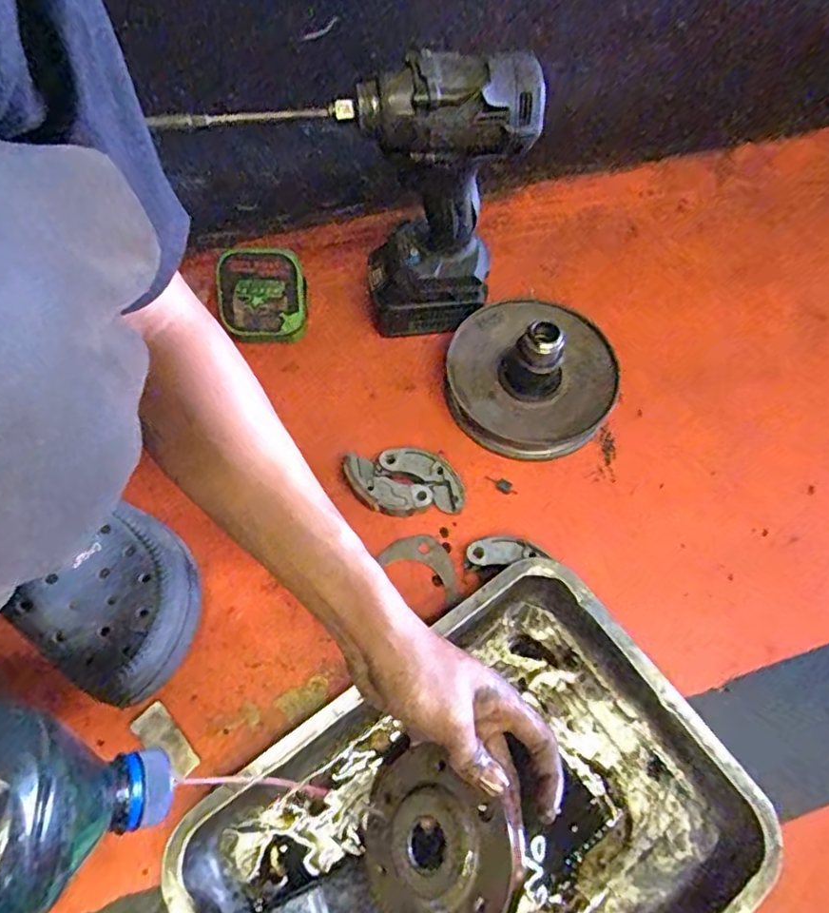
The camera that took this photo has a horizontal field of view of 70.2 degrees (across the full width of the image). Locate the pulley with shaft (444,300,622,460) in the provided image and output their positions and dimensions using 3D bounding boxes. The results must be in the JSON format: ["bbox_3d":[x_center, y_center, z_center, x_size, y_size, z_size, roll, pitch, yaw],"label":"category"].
[{"bbox_3d":[0.111,-0.086,0.547,0.156,0.087,0.153,1,63,-2],"label":"pulley with shaft"}]

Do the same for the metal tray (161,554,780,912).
[{"bbox_3d":[0.039,0.259,0.396,0.342,0.048,0.252,-32,69,-17],"label":"metal tray"}]

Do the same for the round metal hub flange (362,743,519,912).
[{"bbox_3d":[0.008,0.243,0.370,0.121,0.026,0.095,10,71,43],"label":"round metal hub flange"}]

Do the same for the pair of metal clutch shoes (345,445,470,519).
[{"bbox_3d":[-0.010,0.023,0.526,0.102,0.016,0.060,-2,63,-4],"label":"pair of metal clutch shoes"}]

